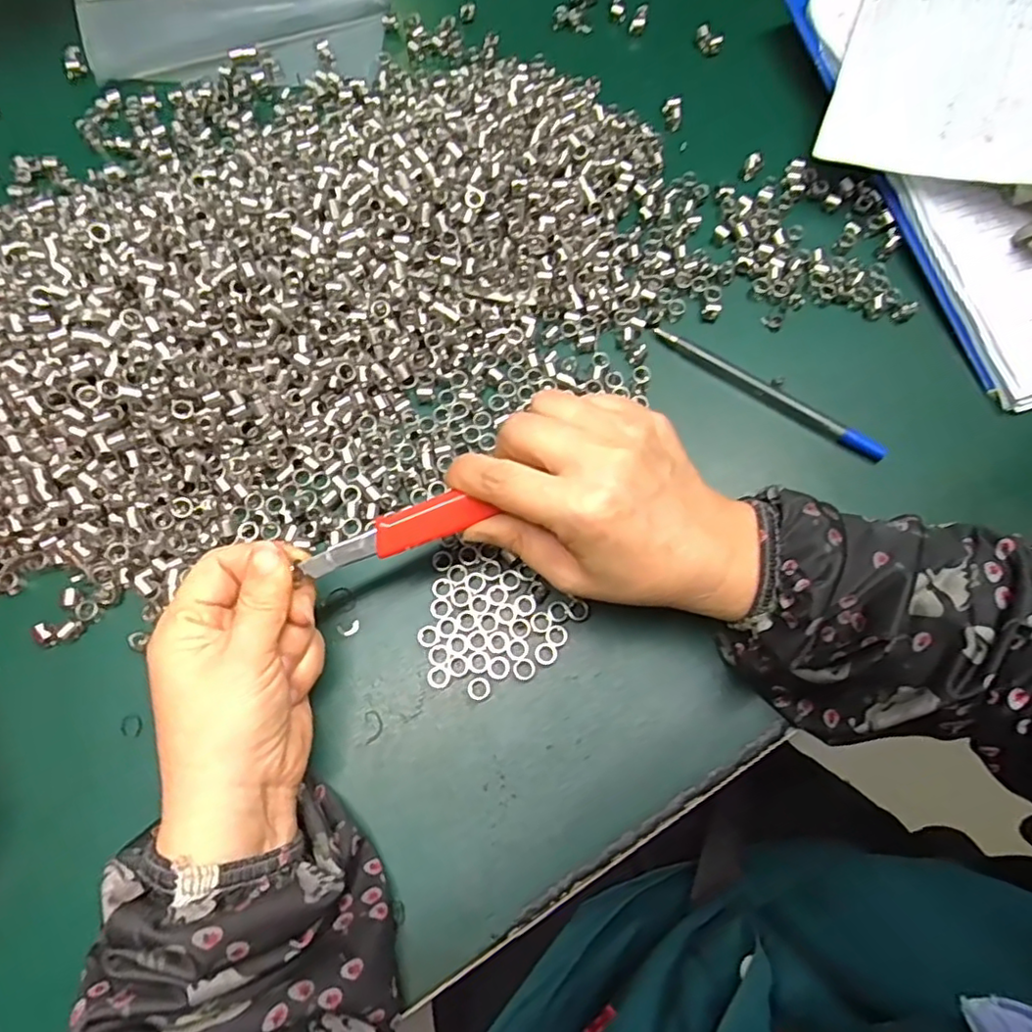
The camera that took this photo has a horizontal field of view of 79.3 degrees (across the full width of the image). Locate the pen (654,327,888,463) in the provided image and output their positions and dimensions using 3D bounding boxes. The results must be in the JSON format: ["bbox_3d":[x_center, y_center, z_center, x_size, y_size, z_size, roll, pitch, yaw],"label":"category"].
[{"bbox_3d":[0.142,-0.072,0.350,0.139,0.011,0.009,34,75,9],"label":"pen"}]

